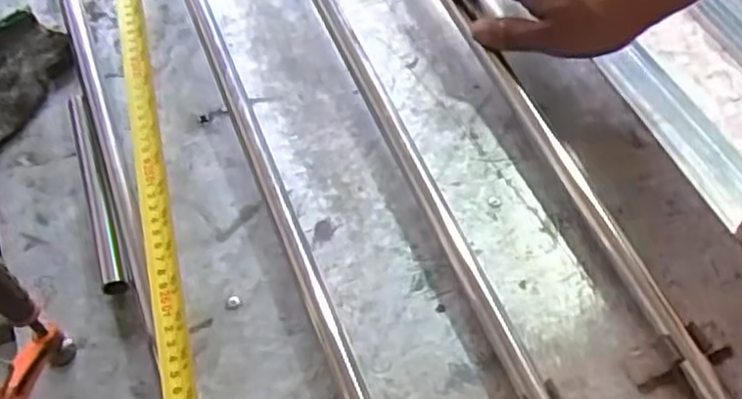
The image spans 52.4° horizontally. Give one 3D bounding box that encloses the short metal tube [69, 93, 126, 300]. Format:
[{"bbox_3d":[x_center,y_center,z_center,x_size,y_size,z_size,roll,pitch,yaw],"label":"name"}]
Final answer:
[{"bbox_3d":[-0.202,-0.008,0.552,0.020,0.019,0.177,-17,58,-10],"label":"short metal tube"}]

